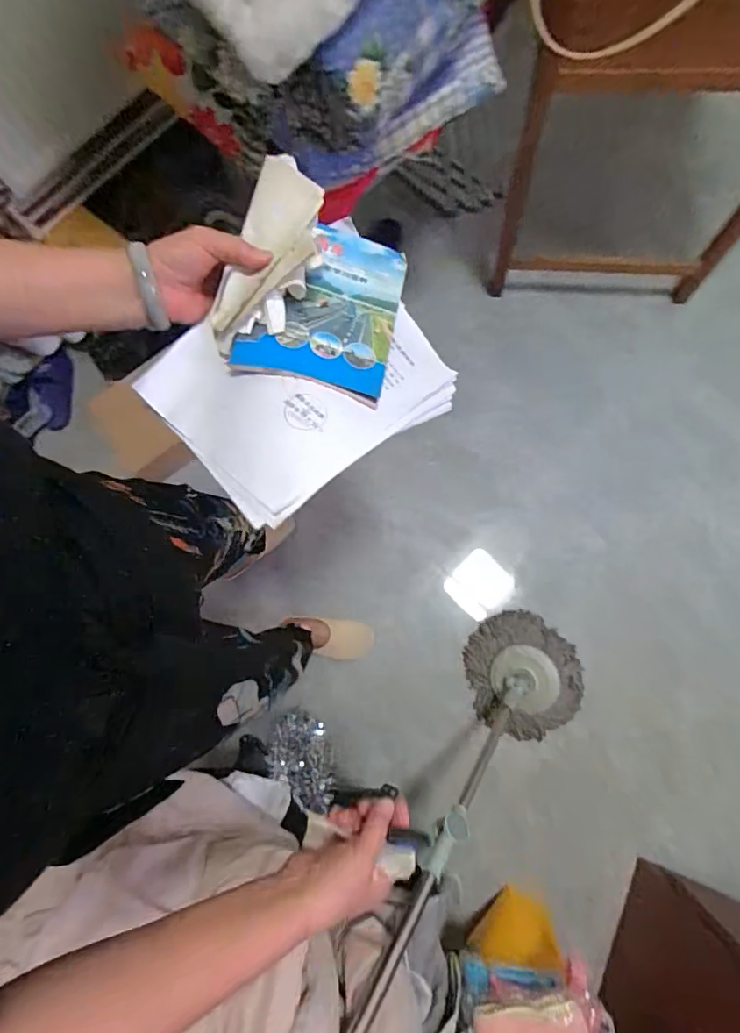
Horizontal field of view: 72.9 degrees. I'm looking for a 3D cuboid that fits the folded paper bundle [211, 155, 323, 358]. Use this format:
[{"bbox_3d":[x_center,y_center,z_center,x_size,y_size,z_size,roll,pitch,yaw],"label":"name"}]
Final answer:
[{"bbox_3d":[-0.085,-0.227,0.443,0.089,0.030,0.177,31,102,23],"label":"folded paper bundle"}]

